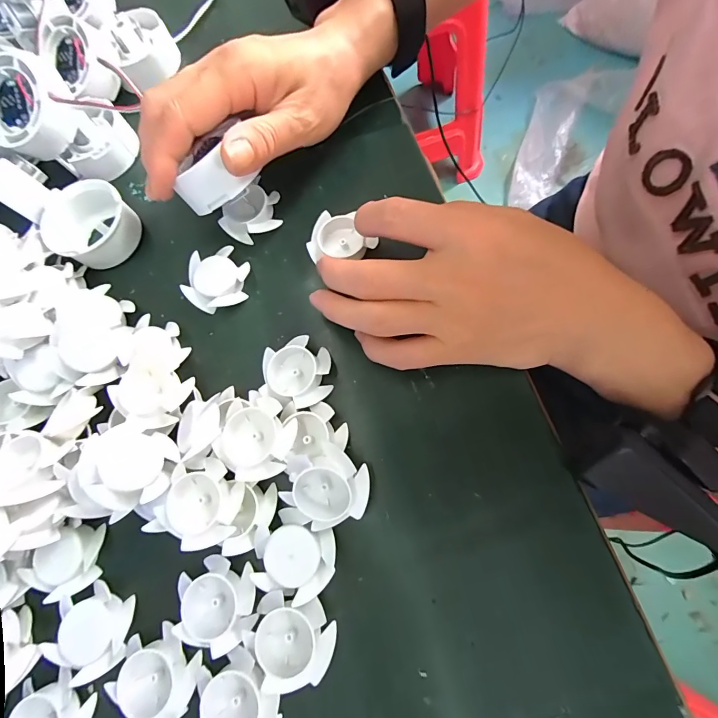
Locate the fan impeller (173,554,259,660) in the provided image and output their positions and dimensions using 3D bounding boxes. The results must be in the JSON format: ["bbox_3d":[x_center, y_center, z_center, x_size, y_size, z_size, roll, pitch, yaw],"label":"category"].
[{"bbox_3d":[-0.068,0.119,0.187,0.038,0.013,0.039,-2,73,7],"label":"fan impeller"}]

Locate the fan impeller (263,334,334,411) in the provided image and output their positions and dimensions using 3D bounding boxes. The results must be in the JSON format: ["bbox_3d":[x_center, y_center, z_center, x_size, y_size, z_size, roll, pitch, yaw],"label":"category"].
[{"bbox_3d":[-0.033,0.008,0.210,0.036,0.011,0.037,-2,73,7],"label":"fan impeller"}]

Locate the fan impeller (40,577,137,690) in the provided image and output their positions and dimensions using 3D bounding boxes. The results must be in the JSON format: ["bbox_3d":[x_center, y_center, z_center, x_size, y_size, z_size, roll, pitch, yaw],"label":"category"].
[{"bbox_3d":[-0.135,0.137,0.193,0.038,0.011,0.038,-2,73,7],"label":"fan impeller"}]

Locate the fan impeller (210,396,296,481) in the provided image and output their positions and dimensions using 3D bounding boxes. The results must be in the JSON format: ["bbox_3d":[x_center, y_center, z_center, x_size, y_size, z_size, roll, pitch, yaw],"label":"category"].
[{"bbox_3d":[-0.052,0.039,0.194,0.037,0.013,0.040,-2,73,7],"label":"fan impeller"}]

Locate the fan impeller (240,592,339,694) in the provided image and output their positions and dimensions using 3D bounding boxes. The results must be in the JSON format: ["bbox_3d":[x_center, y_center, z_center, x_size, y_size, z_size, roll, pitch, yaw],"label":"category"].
[{"bbox_3d":[-0.032,0.129,0.177,0.038,0.011,0.038,-2,73,7],"label":"fan impeller"}]

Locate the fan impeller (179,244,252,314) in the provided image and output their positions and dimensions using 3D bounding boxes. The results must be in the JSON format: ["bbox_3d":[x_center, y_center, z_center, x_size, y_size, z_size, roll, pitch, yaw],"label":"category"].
[{"bbox_3d":[-0.088,-0.048,0.239,0.037,0.013,0.042,16,76,12],"label":"fan impeller"}]

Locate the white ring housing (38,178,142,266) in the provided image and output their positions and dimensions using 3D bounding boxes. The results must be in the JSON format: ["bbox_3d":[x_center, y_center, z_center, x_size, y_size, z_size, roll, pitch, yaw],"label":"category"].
[{"bbox_3d":[-0.175,-0.087,0.252,0.055,0.023,0.052,-2,73,7],"label":"white ring housing"}]

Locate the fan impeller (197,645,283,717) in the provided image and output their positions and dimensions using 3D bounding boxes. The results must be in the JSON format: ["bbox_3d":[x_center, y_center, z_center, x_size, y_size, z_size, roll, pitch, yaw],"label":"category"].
[{"bbox_3d":[-0.056,0.157,0.174,0.038,0.013,0.038,0,74,0],"label":"fan impeller"}]

